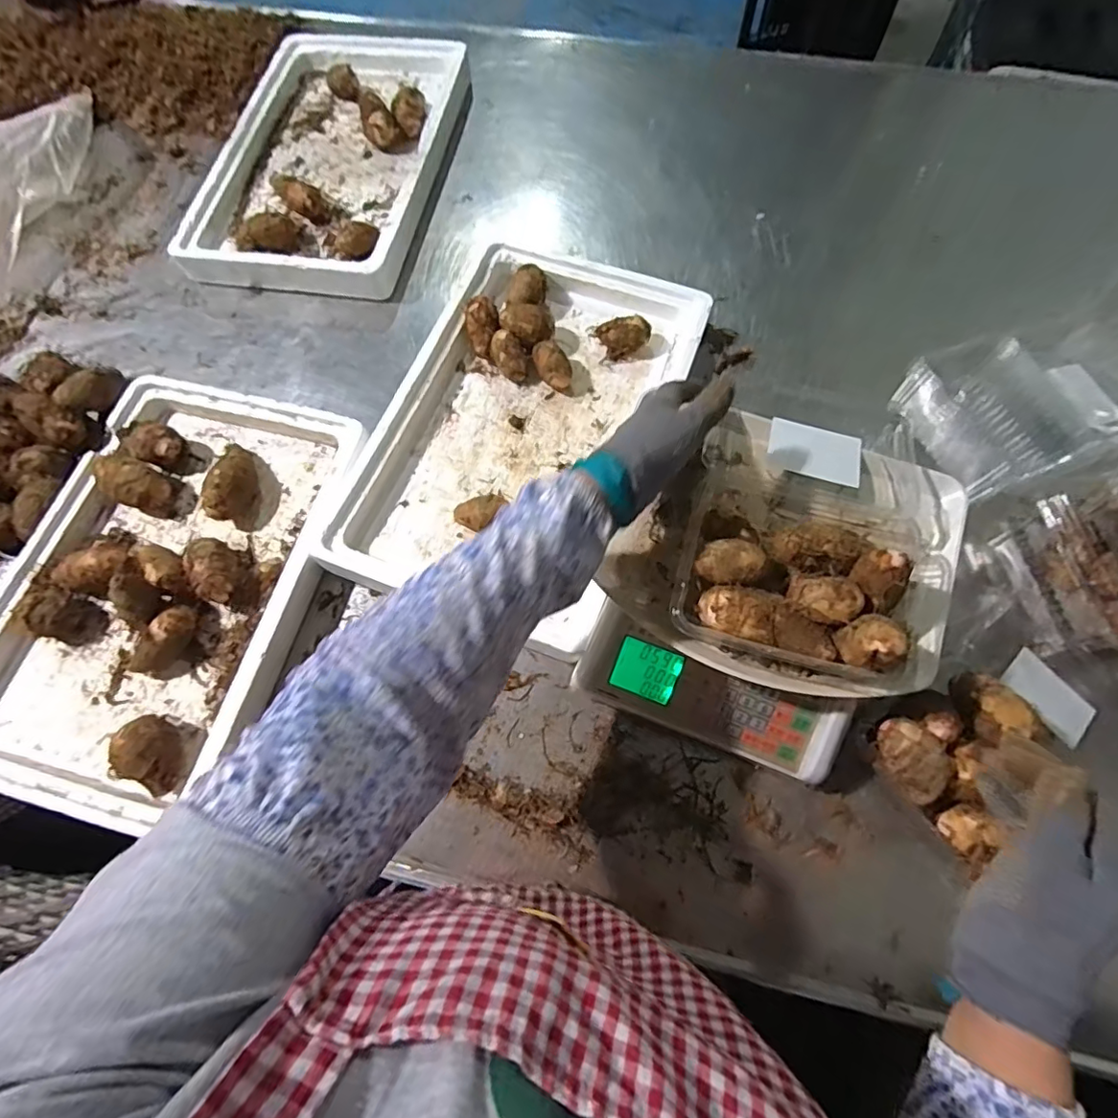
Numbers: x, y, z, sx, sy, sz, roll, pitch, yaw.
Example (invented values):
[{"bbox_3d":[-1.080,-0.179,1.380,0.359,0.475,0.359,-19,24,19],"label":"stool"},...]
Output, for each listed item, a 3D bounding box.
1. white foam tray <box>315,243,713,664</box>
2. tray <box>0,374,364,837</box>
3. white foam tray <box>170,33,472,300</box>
[{"bbox_3d":[-0.031,-0.152,0.635,0.290,0.059,0.464,20,71,8],"label":"white foam tray"},{"bbox_3d":[-0.409,0.018,0.584,0.313,0.060,0.436,10,70,5],"label":"tray"},{"bbox_3d":[-0.328,-0.595,0.819,0.312,0.051,0.502,8,70,4],"label":"white foam tray"}]

